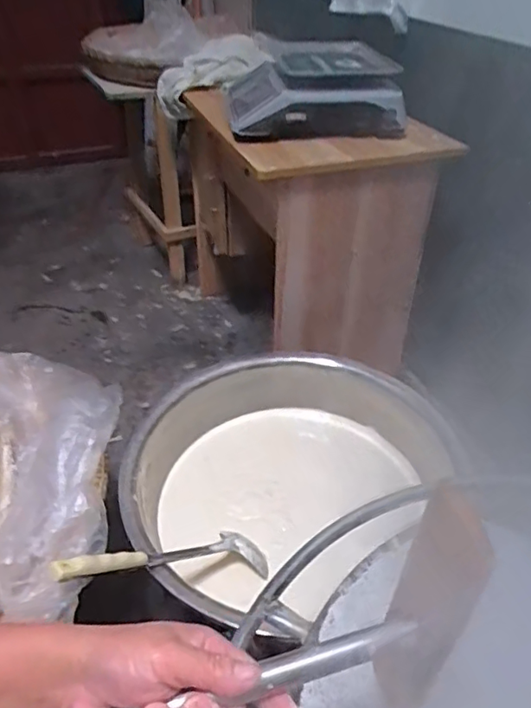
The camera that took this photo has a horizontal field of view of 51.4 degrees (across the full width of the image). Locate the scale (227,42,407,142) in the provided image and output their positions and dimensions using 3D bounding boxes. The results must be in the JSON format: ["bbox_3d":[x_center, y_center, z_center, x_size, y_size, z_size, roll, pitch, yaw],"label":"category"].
[{"bbox_3d":[0.094,-0.520,1.090,0.324,0.129,0.311,-3,38,-4],"label":"scale"}]

